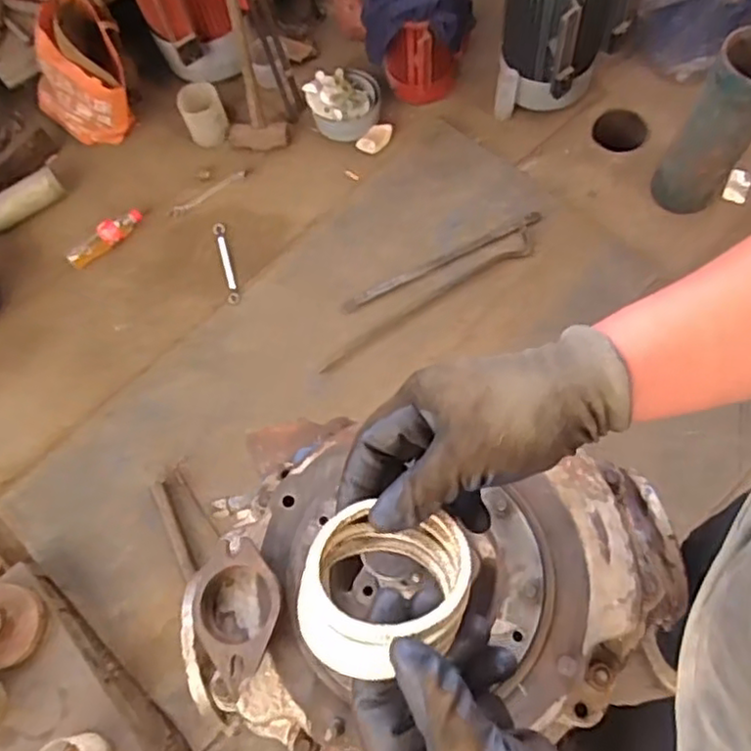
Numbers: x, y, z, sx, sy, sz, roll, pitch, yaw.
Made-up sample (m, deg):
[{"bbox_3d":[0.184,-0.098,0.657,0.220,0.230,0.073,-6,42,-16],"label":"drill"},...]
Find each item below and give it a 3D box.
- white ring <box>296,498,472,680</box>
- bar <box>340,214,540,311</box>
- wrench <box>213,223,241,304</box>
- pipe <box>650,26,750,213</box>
[{"bbox_3d":[0.006,0.118,0.361,0.087,0.035,0.087,4,45,13],"label":"white ring"},{"bbox_3d":[0.171,-0.290,1.677,0.554,0.015,0.031,-26,69,-9],"label":"bar"},{"bbox_3d":[-0.390,-0.294,1.744,0.031,0.025,0.242,-14,67,-4],"label":"wrench"},{"bbox_3d":[0.803,-0.575,1.567,0.156,0.428,0.149,30,71,14],"label":"pipe"}]

